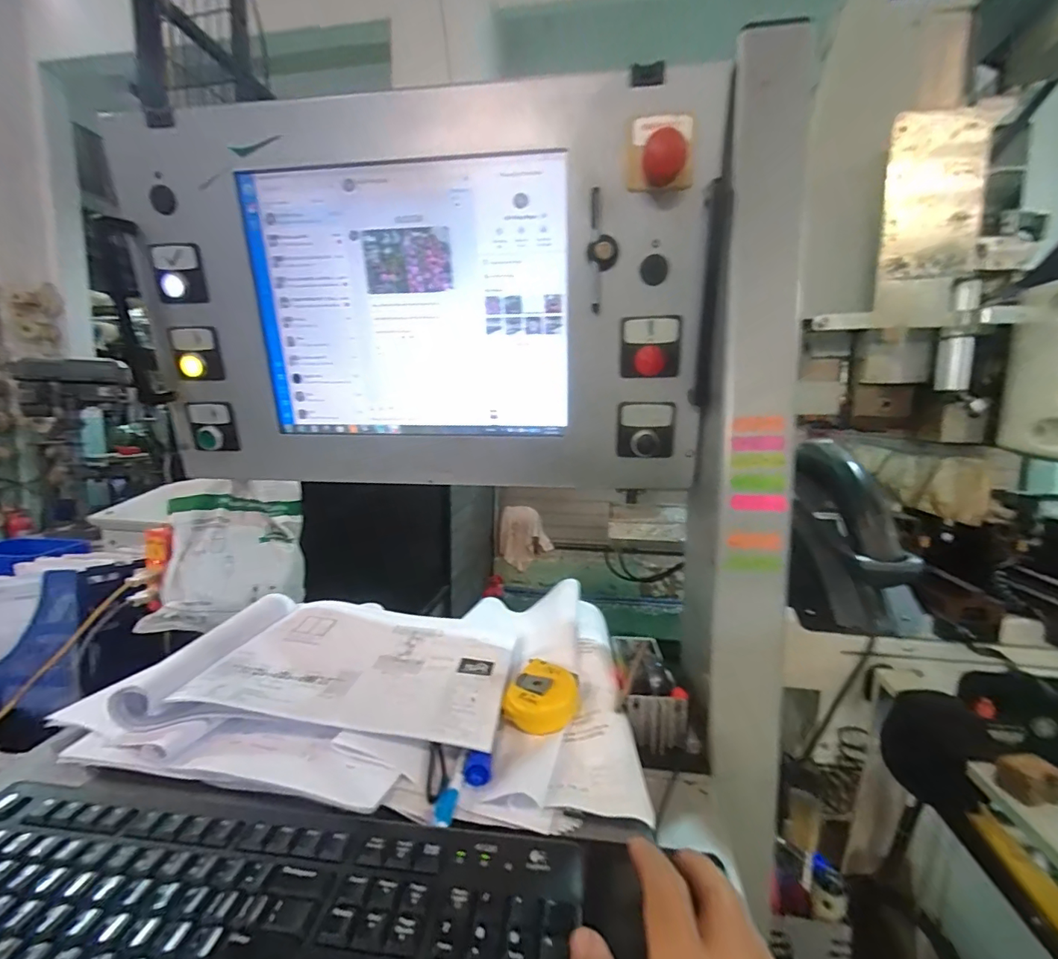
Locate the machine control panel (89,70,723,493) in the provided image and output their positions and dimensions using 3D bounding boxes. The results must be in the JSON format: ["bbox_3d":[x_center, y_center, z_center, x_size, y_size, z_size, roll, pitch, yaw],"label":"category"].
[{"bbox_3d":[-0.136,-0.178,0.515,0.624,0.364,0.095,2,8,12],"label":"machine control panel"}]

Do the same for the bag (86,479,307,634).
[{"bbox_3d":[-0.498,0.116,0.794,0.234,0.205,0.145,-6,10,-36],"label":"bag"}]

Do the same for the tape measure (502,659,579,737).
[{"bbox_3d":[0.012,0.206,0.469,0.067,0.036,0.070,1,8,9],"label":"tape measure"}]

